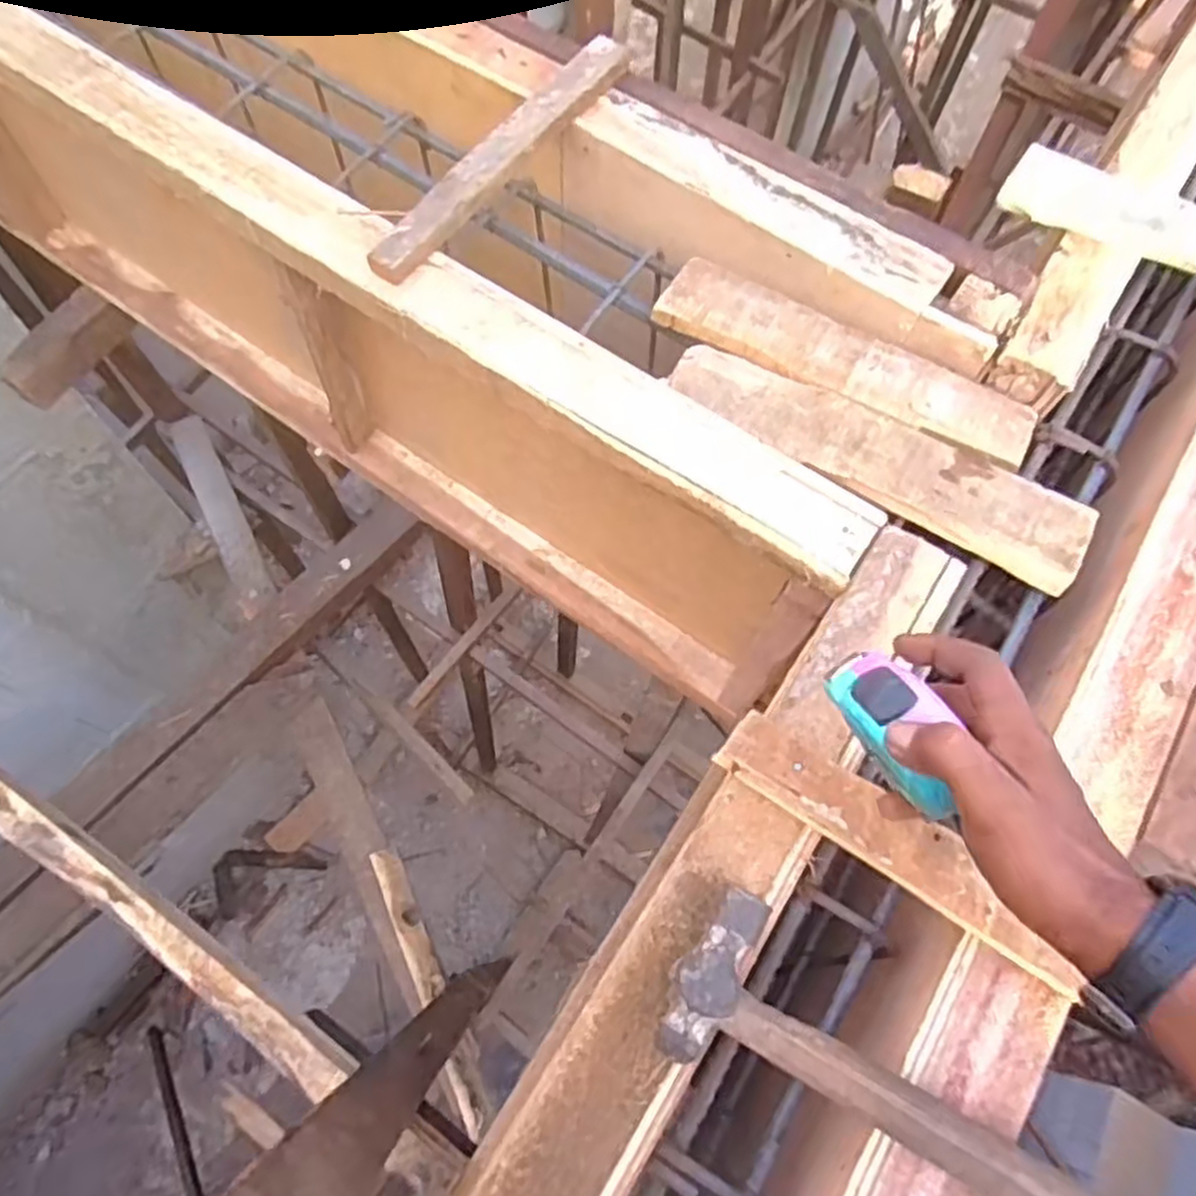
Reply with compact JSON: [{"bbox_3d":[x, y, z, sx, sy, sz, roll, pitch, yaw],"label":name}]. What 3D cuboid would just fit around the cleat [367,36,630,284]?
[{"bbox_3d":[-0.085,-0.403,0.713,0.047,0.022,0.337,35,70,12],"label":"cleat"}]

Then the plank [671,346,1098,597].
[{"bbox_3d":[0.219,-0.116,0.639,0.342,0.023,0.084,29,69,10],"label":"plank"}]

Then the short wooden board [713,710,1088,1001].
[{"bbox_3d":[0.180,0.147,0.478,0.228,0.019,0.044,35,70,11],"label":"short wooden board"}]

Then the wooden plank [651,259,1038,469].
[{"bbox_3d":[0.209,-0.204,0.681,0.323,0.016,0.075,26,68,9],"label":"wooden plank"}]

